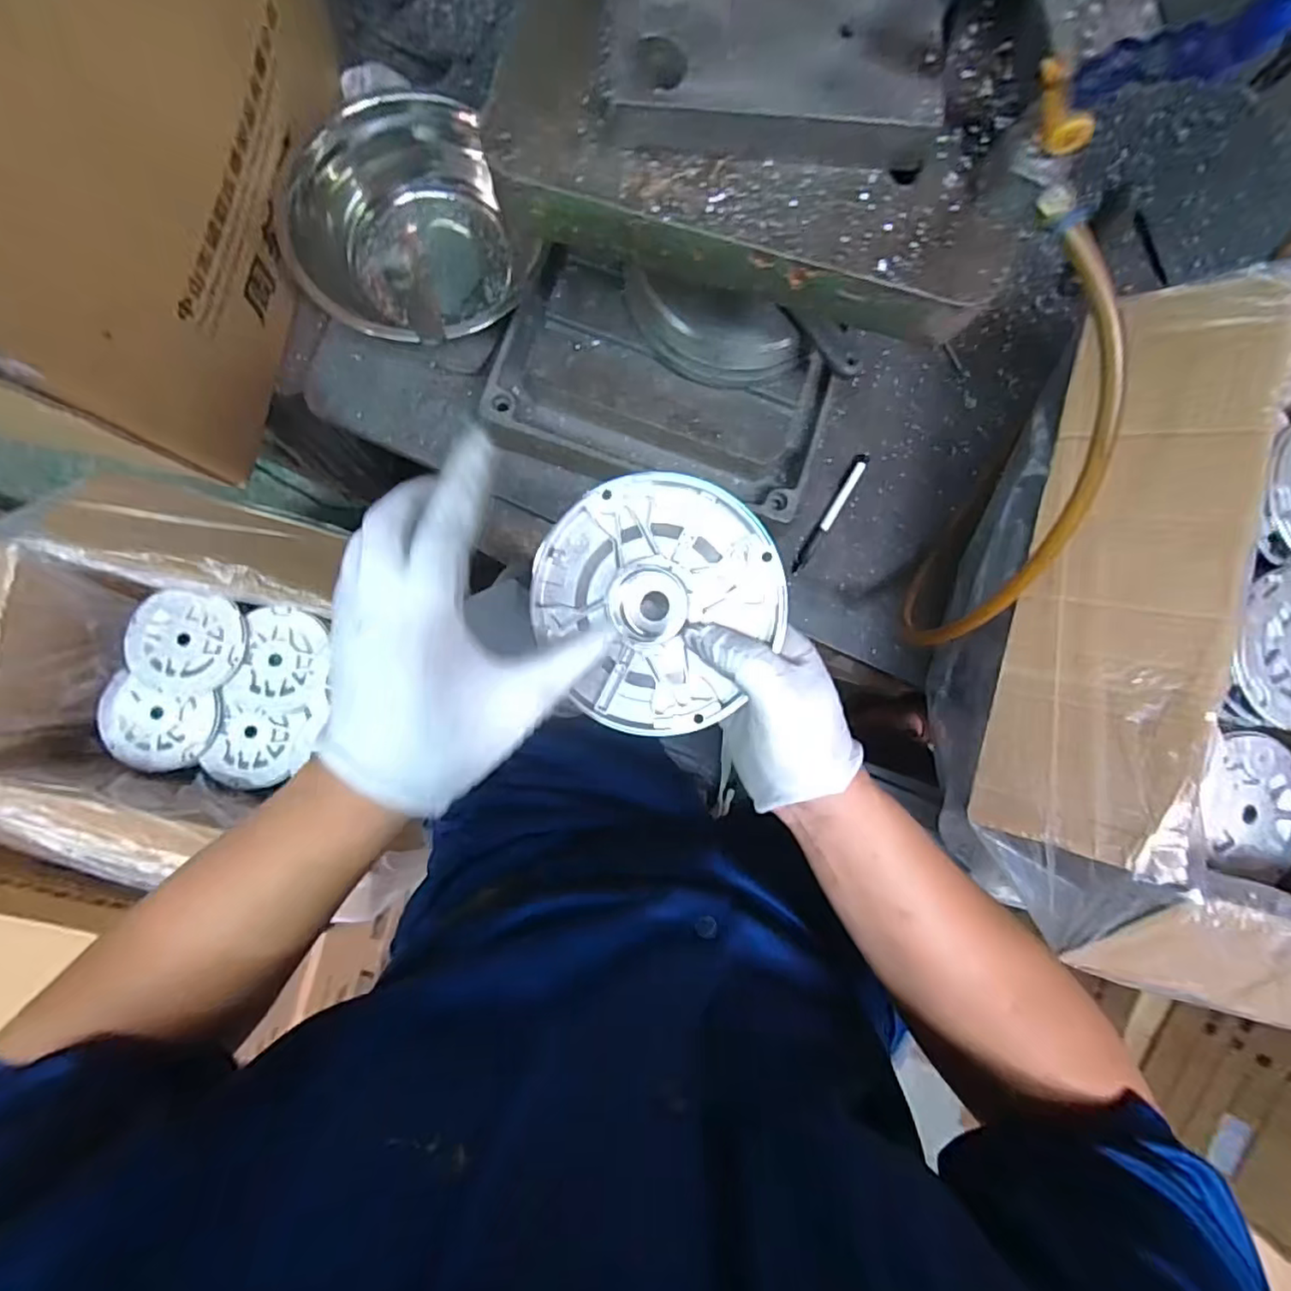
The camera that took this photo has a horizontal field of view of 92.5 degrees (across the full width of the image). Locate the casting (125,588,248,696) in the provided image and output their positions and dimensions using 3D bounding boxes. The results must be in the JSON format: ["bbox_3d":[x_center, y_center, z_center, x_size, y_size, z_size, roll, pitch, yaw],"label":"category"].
[{"bbox_3d":[-0.577,-0.004,0.771,0.135,0.017,0.123,0,85,-5],"label":"casting"}]

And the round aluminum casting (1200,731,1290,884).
[{"bbox_3d":[0.529,0.140,0.536,0.109,0.018,0.119,0,85,-5],"label":"round aluminum casting"}]

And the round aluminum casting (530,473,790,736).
[{"bbox_3d":[0.007,-0.023,0.349,0.136,0.025,0.136,1,93,12],"label":"round aluminum casting"}]

